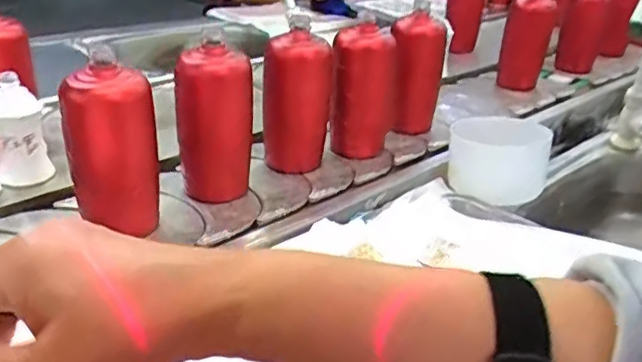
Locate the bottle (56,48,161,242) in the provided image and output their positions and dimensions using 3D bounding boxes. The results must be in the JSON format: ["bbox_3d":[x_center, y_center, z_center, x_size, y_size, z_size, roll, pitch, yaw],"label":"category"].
[{"bbox_3d":[-0.208,-0.027,0.605,0.072,0.178,0.064,10,28,14],"label":"bottle"}]

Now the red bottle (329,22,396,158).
[{"bbox_3d":[0.060,-0.130,0.853,0.083,0.187,0.083,7,27,8],"label":"red bottle"}]

